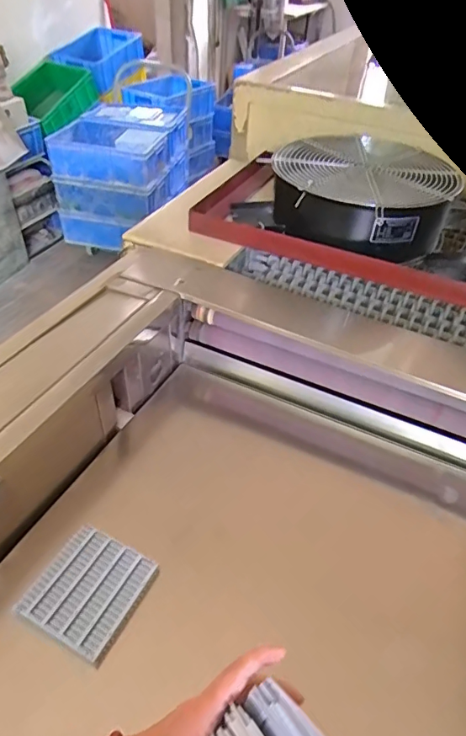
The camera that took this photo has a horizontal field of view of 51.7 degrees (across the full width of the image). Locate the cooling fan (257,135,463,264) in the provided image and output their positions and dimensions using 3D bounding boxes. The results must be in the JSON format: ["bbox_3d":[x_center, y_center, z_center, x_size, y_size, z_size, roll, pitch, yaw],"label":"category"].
[{"bbox_3d":[0.229,-0.312,0.866,0.314,0.100,0.270,19,45,15],"label":"cooling fan"}]

